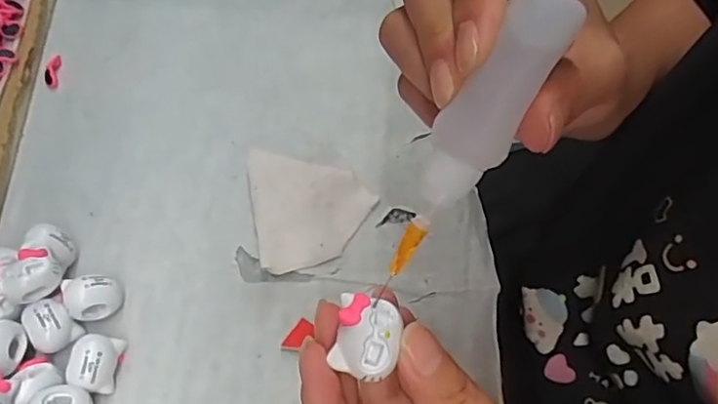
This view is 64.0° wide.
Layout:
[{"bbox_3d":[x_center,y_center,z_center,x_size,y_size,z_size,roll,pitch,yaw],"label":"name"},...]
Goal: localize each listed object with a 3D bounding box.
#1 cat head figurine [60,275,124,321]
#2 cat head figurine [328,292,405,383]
[{"bbox_3d":[-0.128,0.047,0.277,0.026,0.021,0.018,-6,63,-3],"label":"cat head figurine"},{"bbox_3d":[0.002,0.041,0.178,0.019,0.007,0.024,10,64,5],"label":"cat head figurine"}]

